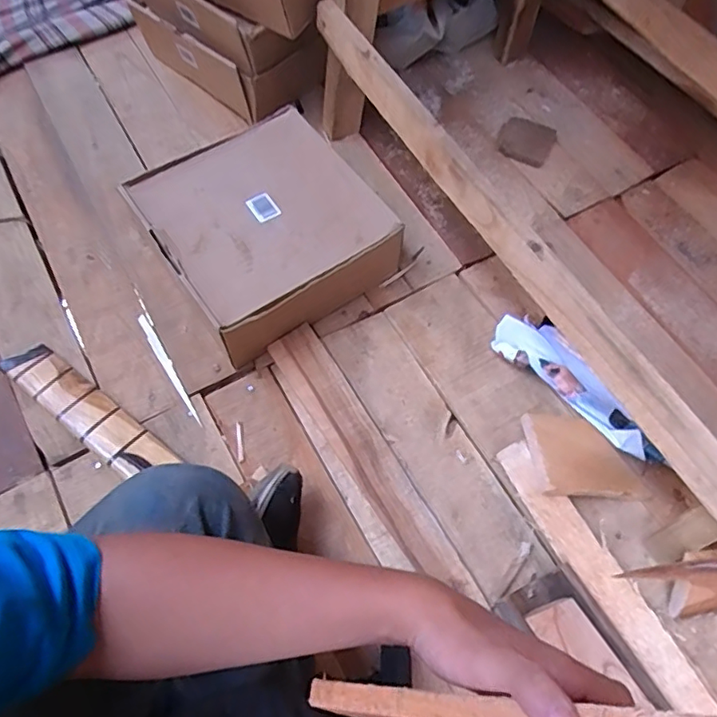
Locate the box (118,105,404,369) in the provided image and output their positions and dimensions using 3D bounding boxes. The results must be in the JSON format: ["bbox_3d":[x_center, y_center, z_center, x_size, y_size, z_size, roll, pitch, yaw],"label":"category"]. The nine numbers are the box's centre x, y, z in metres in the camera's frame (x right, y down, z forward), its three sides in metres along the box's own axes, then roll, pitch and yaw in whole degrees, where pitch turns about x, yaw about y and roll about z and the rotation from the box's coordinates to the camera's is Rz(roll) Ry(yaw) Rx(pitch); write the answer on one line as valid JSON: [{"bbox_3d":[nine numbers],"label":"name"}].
[{"bbox_3d":[-0.122,-0.159,0.737,0.242,0.114,0.248,-33,68,-18],"label":"box"}]

